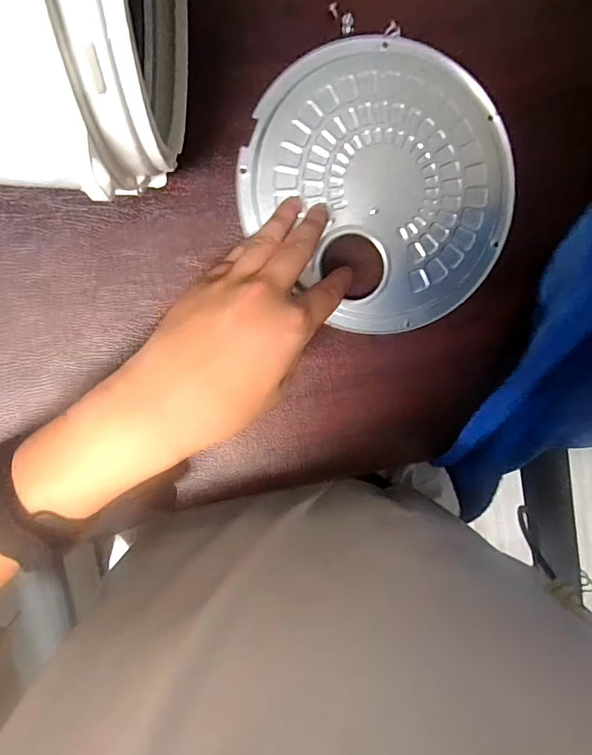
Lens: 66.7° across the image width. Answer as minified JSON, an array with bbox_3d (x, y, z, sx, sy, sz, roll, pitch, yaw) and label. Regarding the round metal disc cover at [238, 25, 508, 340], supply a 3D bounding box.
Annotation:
[{"bbox_3d":[0.061,-0.128,0.297,0.168,0.009,0.176,-1,97,-6],"label":"round metal disc cover"}]

